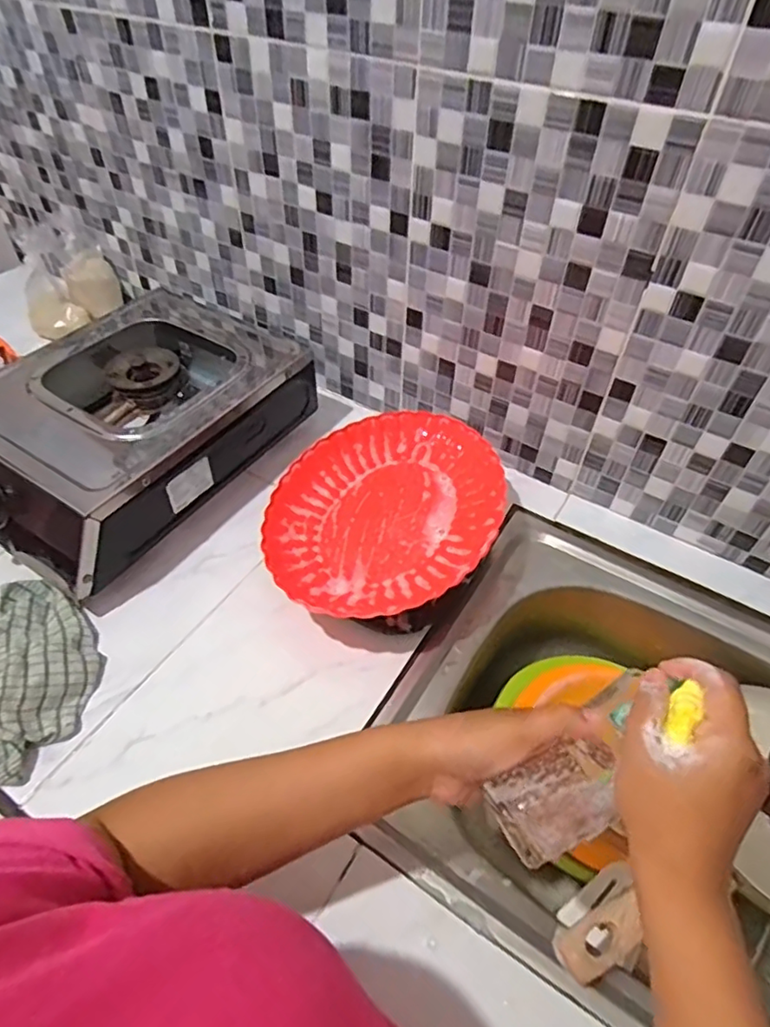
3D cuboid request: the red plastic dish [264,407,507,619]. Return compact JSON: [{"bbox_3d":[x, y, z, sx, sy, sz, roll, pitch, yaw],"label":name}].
[{"bbox_3d":[0.004,-0.006,0.615,0.220,0.037,0.285,23,52,19],"label":"red plastic dish"}]

